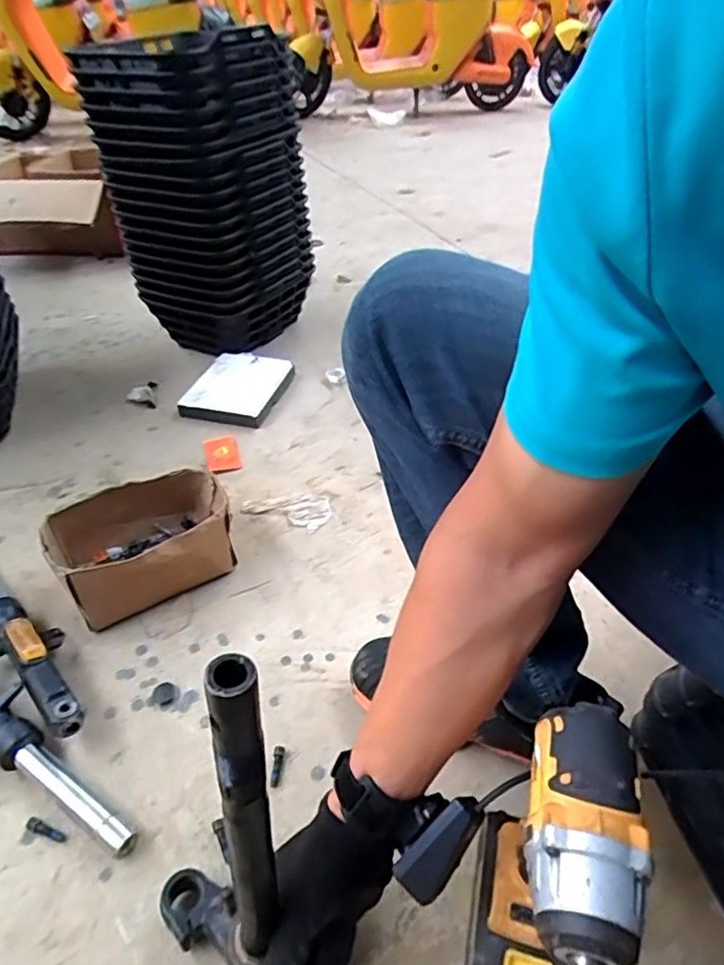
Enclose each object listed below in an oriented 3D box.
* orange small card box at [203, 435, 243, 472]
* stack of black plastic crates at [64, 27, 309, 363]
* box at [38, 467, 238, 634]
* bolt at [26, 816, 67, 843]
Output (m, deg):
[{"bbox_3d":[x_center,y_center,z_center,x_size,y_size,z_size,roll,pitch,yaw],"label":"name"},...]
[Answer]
[{"bbox_3d":[-0.231,-0.050,0.963,0.054,0.011,0.088,-14,42,-14],"label":"orange small card box"},{"bbox_3d":[-0.284,-0.543,1.163,0.268,0.510,0.314,21,46,23],"label":"stack of black plastic crates"},{"bbox_3d":[-0.276,0.077,0.757,0.213,0.099,0.147,-25,46,-25],"label":"box"},{"bbox_3d":[-0.291,0.320,0.539,0.042,0.011,0.011,13,43,16],"label":"bolt"}]

